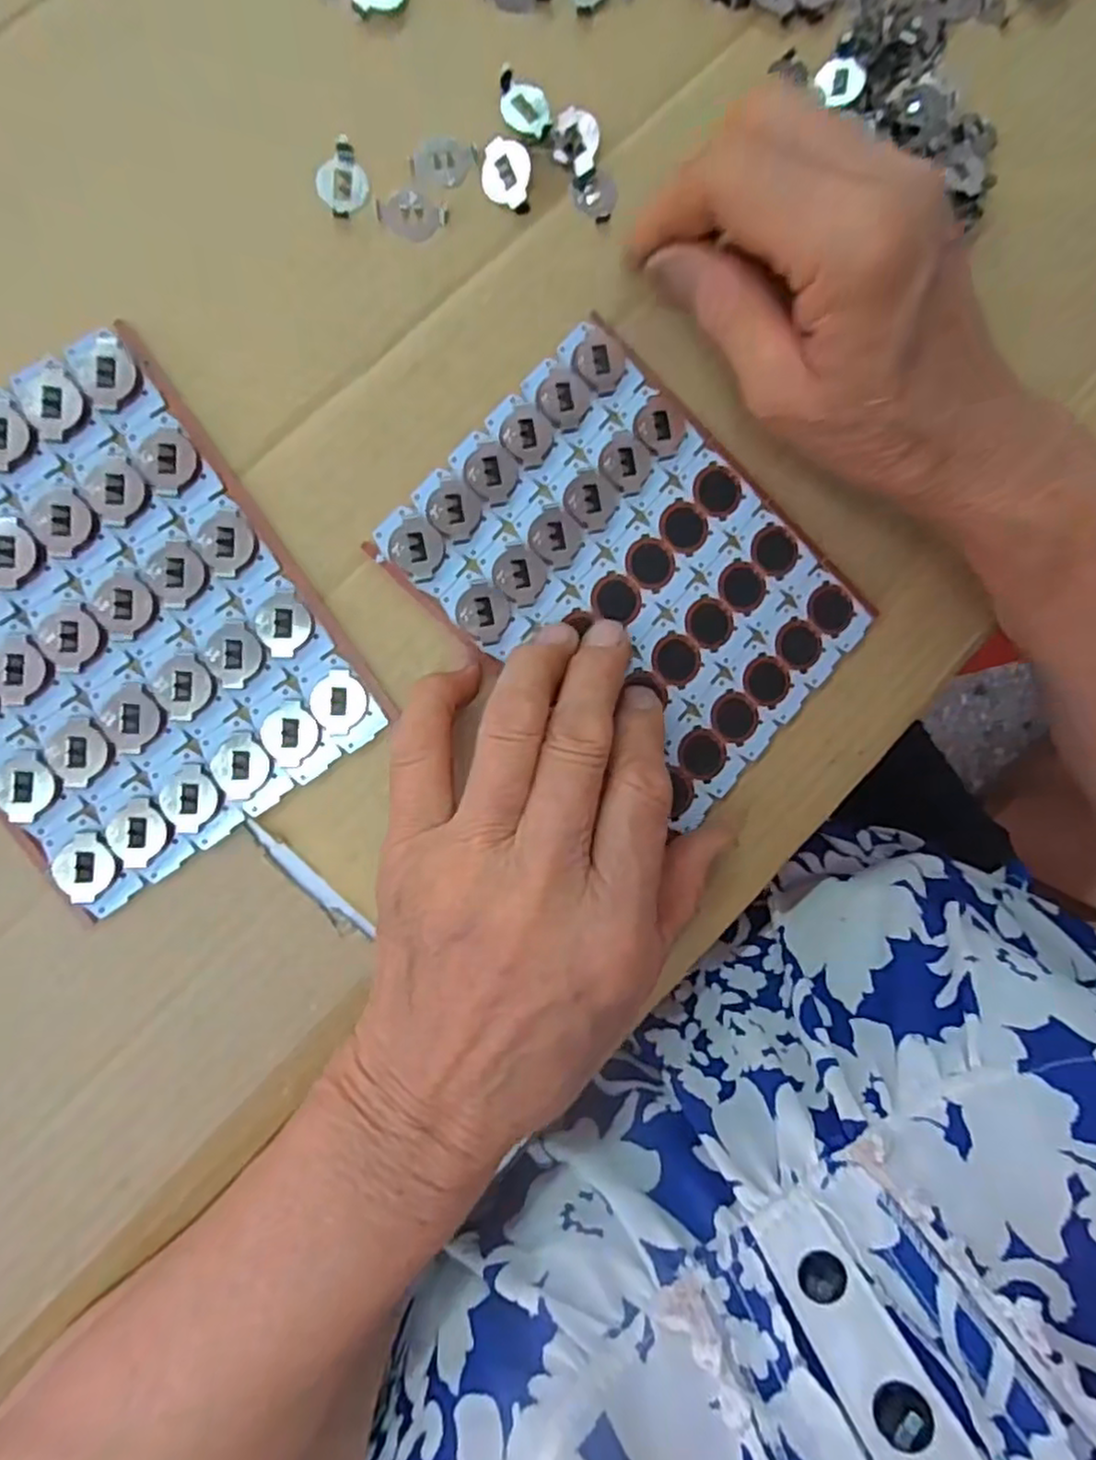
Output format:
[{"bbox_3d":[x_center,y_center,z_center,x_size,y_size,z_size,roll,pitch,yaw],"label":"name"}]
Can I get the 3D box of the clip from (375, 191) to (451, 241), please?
[{"bbox_3d":[-0.045,-0.172,0.235,0.023,0.004,0.016,-5,91,-9],"label":"clip"}]

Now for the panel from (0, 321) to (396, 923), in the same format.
[{"bbox_3d":[-0.137,-0.035,0.219,0.109,0.007,0.148,-34,95,-7],"label":"panel"}]

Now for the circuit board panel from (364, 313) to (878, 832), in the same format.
[{"bbox_3d":[0.031,-0.052,0.246,0.147,0.006,0.109,43,84,-7],"label":"circuit board panel"}]

